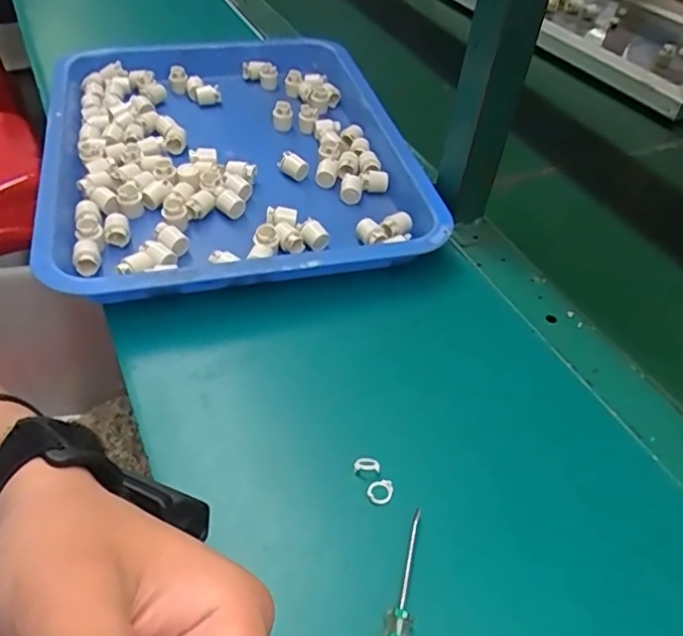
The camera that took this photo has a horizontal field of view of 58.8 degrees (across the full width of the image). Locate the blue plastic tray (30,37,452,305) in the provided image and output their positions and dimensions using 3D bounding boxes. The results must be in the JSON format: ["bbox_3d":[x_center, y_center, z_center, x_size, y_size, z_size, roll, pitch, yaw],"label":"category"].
[{"bbox_3d":[-0.120,-0.179,0.635,0.335,0.058,0.453,-8,46,-14],"label":"blue plastic tray"}]

